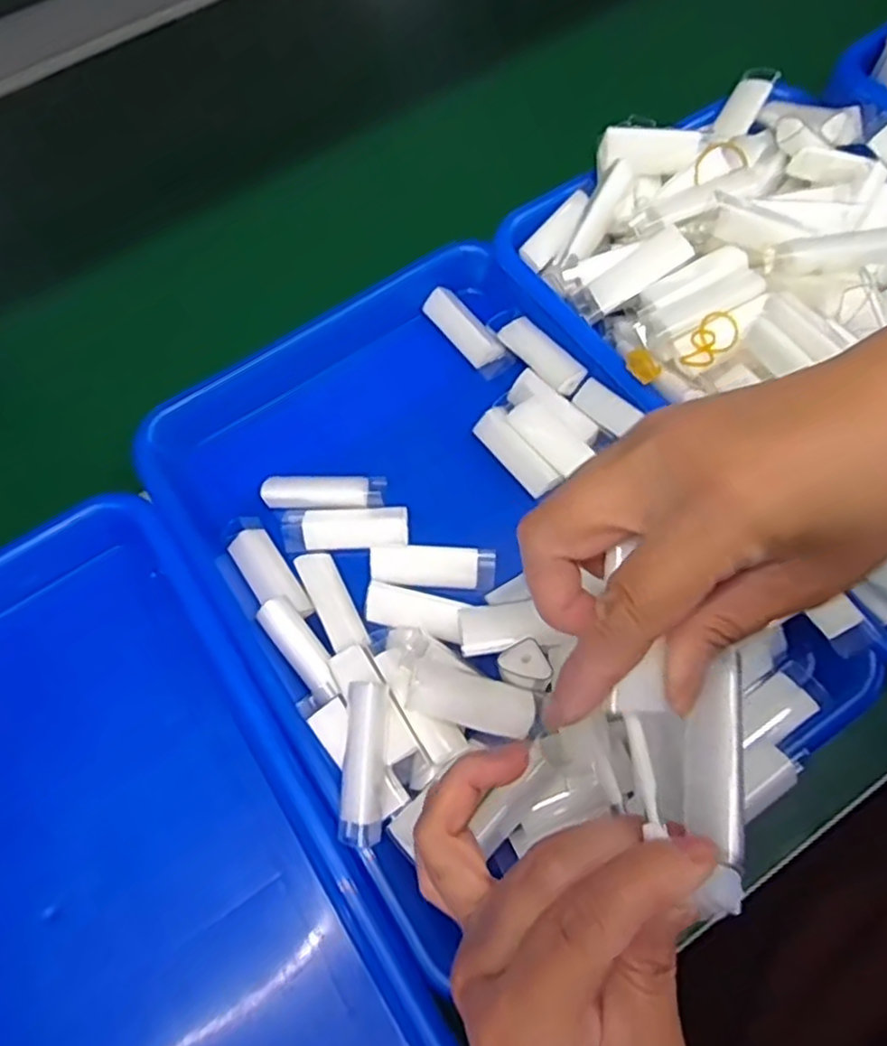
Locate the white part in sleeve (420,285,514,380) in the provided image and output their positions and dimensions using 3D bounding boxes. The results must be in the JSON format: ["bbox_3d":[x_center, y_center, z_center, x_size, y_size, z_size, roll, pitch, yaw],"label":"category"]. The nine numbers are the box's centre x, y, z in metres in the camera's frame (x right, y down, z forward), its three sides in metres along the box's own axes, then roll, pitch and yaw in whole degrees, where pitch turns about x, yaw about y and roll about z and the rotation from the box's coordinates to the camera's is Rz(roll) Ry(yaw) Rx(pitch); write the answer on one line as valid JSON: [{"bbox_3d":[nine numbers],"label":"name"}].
[{"bbox_3d":[0.015,-0.116,0.417,0.023,0.012,0.068,-44,75,14],"label":"white part in sleeve"}]

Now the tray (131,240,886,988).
[{"bbox_3d":[0.004,0.005,0.355,0.236,0.054,0.335,-32,69,-10],"label":"tray"}]

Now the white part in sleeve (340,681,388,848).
[{"bbox_3d":[-0.034,0.101,0.288,0.017,0.022,0.064,0,67,3],"label":"white part in sleeve"}]

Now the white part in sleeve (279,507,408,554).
[{"bbox_3d":[-0.052,0.002,0.364,0.067,0.012,0.025,1,67,4],"label":"white part in sleeve"}]

